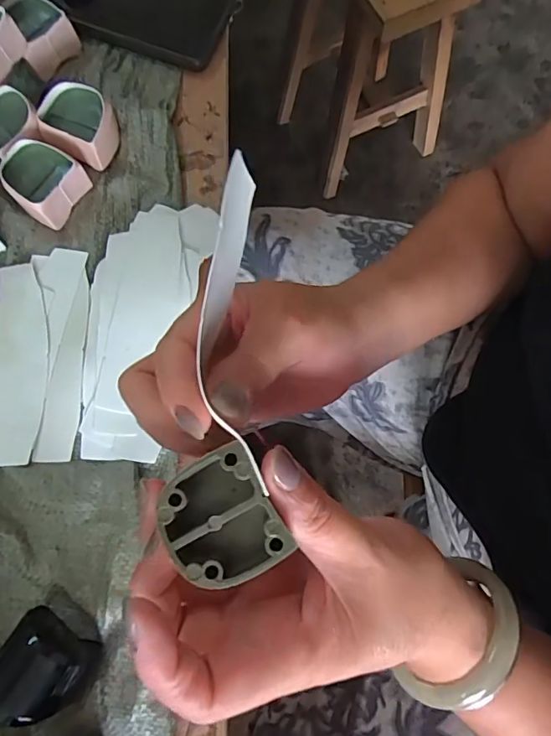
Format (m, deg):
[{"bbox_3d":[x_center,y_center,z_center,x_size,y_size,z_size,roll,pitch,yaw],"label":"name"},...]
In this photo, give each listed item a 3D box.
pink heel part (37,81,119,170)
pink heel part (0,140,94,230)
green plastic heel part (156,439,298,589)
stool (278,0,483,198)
[{"bbox_3d":[-0.138,-0.175,0.342,0.048,0.029,0.044,24,77,7],"label":"pink heel part"},{"bbox_3d":[-0.162,-0.131,0.334,0.042,0.028,0.045,36,79,10],"label":"pink heel part"},{"bbox_3d":[-0.020,0.055,0.175,0.038,0.020,0.041,-27,76,-6],"label":"green plastic heel part"},{"bbox_3d":[0.181,-0.622,0.948,0.268,0.430,0.305,-29,77,-7],"label":"stool"}]

